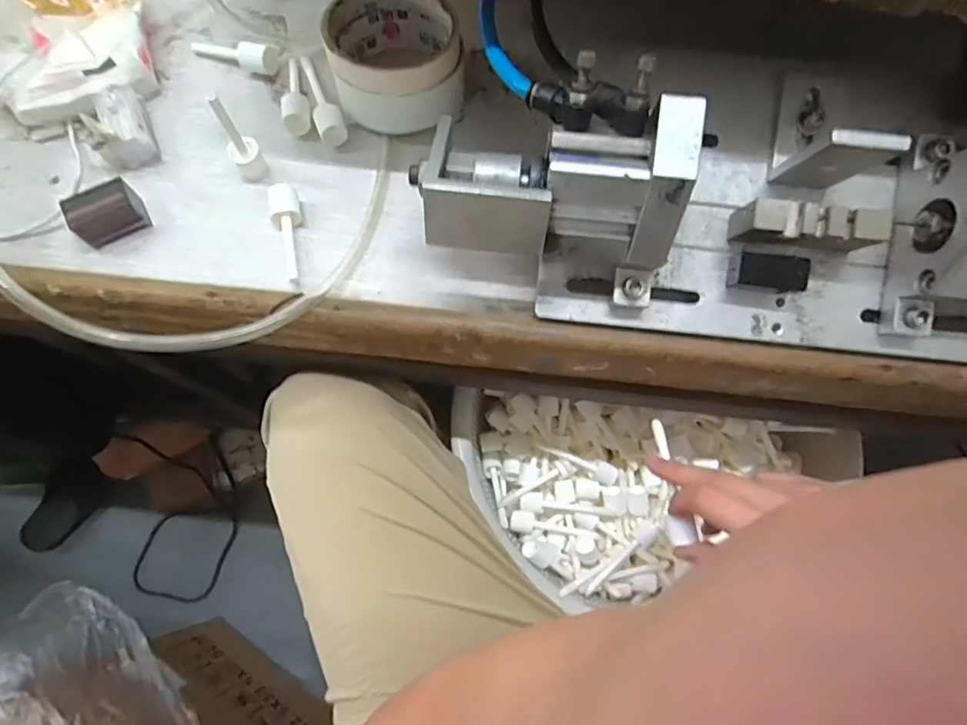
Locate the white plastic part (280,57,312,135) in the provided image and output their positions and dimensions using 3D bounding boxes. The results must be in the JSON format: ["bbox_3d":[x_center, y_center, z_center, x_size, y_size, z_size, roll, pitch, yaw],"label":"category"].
[{"bbox_3d":[-0.130,-0.187,0.366,0.018,0.015,0.065,-13,74,-5],"label":"white plastic part"}]

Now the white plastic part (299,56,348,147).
[{"bbox_3d":[-0.112,-0.184,0.367,0.019,0.013,0.081,-19,75,-6],"label":"white plastic part"}]

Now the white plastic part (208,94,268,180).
[{"bbox_3d":[-0.154,-0.139,0.332,0.017,0.061,0.015,-24,75,-8],"label":"white plastic part"}]

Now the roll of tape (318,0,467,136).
[{"bbox_3d":[-0.060,-0.202,0.354,0.083,0.050,0.092,-20,75,-6],"label":"roll of tape"}]

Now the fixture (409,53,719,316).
[{"bbox_3d":[0.037,-0.085,0.280,0.129,0.096,0.078,15,74,3],"label":"fixture"}]

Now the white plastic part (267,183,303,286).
[{"bbox_3d":[-0.122,-0.081,0.339,0.018,0.012,0.067,-13,74,-5],"label":"white plastic part"}]

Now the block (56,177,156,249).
[{"bbox_3d":[-0.233,-0.092,0.332,0.040,0.022,0.026,-35,77,-10],"label":"block"}]

